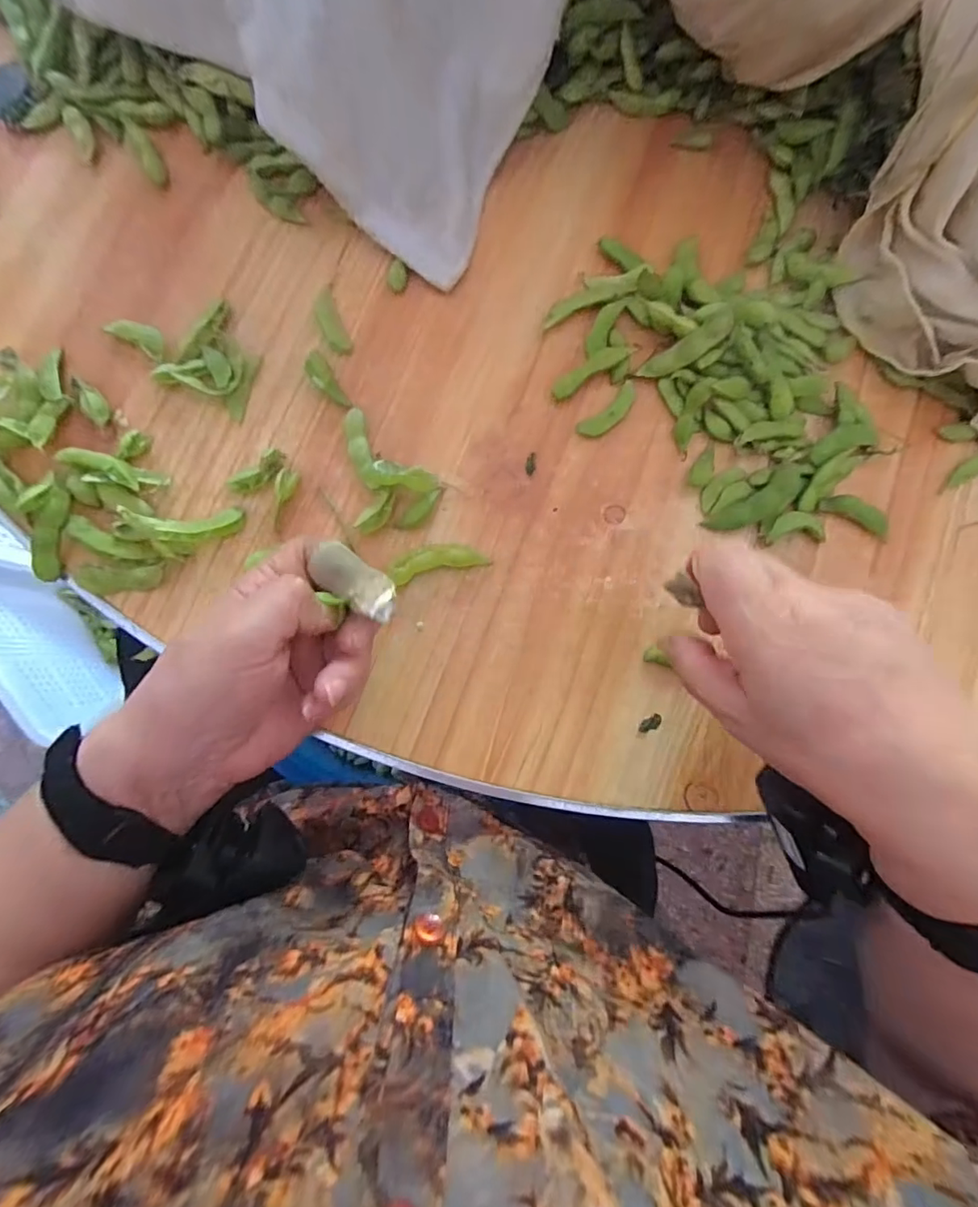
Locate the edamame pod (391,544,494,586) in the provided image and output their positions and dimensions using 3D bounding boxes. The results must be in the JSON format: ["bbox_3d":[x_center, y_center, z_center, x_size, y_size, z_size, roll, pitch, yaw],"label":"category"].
[{"bbox_3d":[-0.029,-0.025,0.290,0.054,0.012,0.018,-15,83,-5],"label":"edamame pod"}]

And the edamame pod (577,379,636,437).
[{"bbox_3d":[0.073,-0.115,0.310,0.046,0.005,0.015,-43,86,-8],"label":"edamame pod"}]

